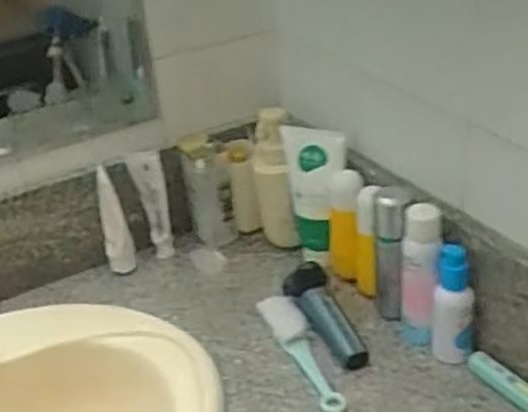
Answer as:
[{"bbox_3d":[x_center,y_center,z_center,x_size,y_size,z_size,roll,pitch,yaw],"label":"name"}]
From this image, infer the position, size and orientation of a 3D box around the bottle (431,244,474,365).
[{"bbox_3d":[0.203,0.108,0.789,0.040,0.146,0.033,-1,31,8],"label":"bottle"}]

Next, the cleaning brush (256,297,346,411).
[{"bbox_3d":[0.044,0.164,0.837,0.037,0.020,0.195,-15,32,-15],"label":"cleaning brush"}]

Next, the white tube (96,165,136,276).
[{"bbox_3d":[-0.208,0.018,1.014,0.039,0.143,0.046,-12,32,-10],"label":"white tube"}]

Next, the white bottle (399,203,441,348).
[{"bbox_3d":[0.174,0.082,0.813,0.042,0.172,0.042,-1,31,8],"label":"white bottle"}]

